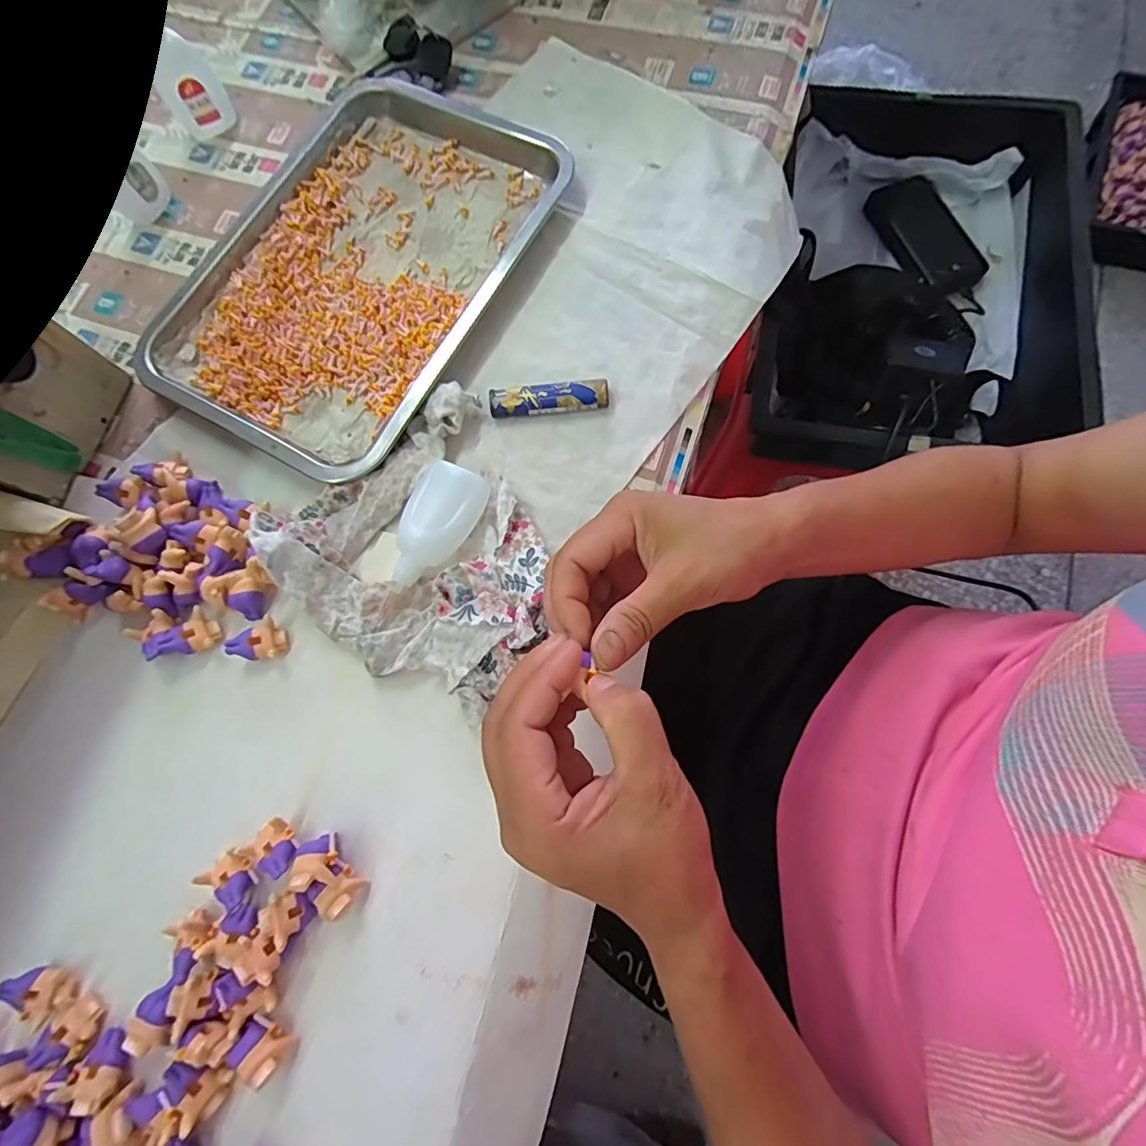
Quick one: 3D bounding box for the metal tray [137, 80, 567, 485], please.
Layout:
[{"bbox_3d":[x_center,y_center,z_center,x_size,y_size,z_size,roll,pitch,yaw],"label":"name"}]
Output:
[{"bbox_3d":[-0.166,-0.232,0.393,0.229,0.024,0.307,29,79,8],"label":"metal tray"}]

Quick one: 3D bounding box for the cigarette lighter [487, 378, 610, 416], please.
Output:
[{"bbox_3d":[-0.016,-0.118,0.358,0.080,0.010,0.019,-3,76,1],"label":"cigarette lighter"}]

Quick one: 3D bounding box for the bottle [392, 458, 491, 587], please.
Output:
[{"bbox_3d":[-0.085,-0.030,0.329,0.038,0.021,0.079,23,78,7],"label":"bottle"}]

